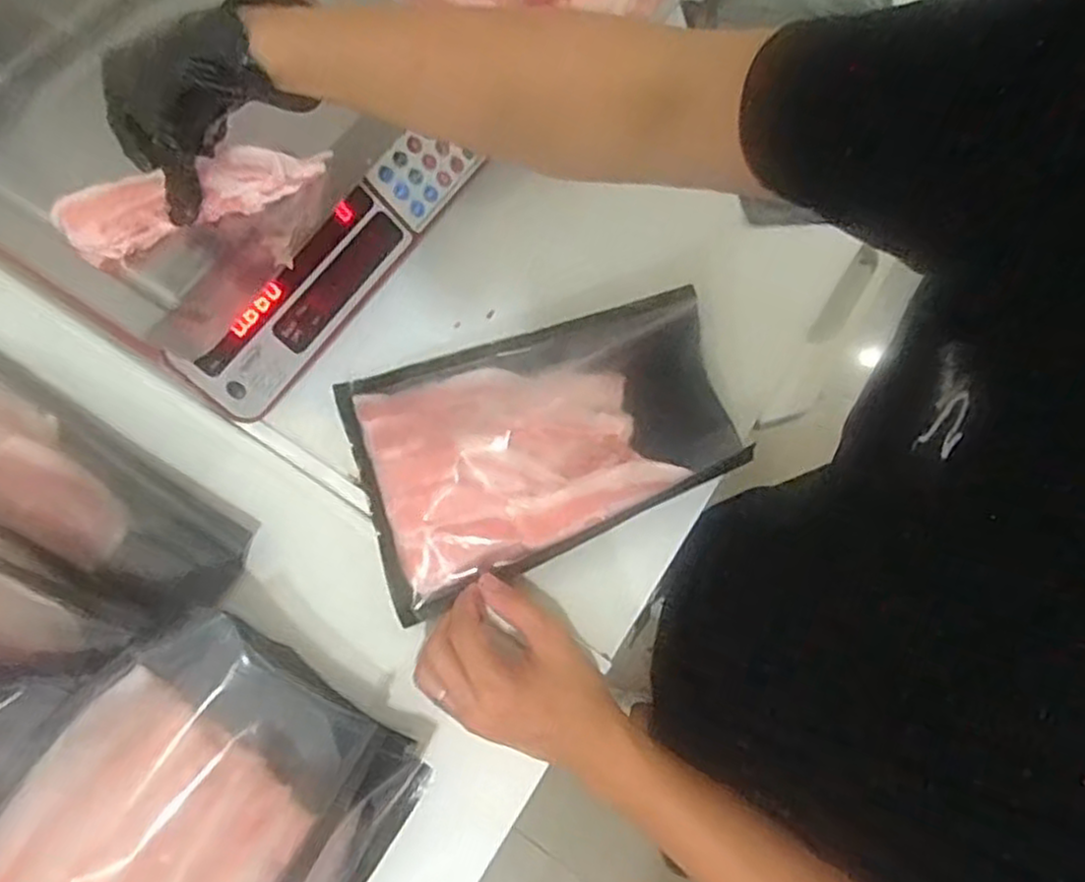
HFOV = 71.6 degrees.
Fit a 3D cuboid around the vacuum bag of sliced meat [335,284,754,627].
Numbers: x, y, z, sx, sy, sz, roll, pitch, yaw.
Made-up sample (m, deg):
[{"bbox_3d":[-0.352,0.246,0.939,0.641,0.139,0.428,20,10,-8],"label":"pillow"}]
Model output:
[{"bbox_3d":[0.002,-0.011,0.584,0.290,0.044,0.188,-19,69,-10],"label":"vacuum bag of sliced meat"}]

